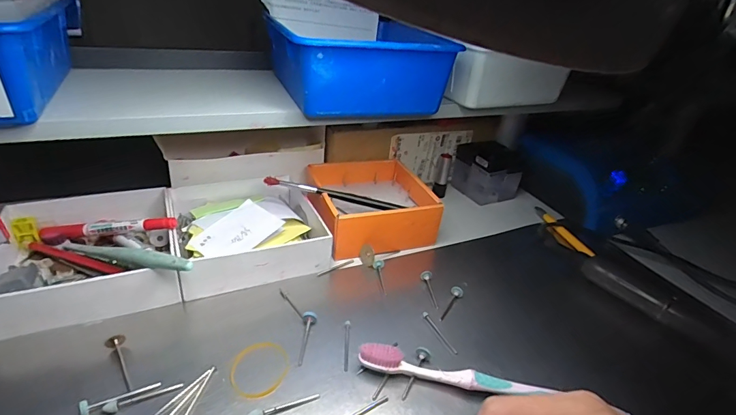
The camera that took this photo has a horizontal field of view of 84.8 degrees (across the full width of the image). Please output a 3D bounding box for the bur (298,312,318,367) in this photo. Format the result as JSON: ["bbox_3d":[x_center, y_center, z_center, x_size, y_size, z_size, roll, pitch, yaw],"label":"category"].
[{"bbox_3d":[-0.048,0.101,0.309,0.012,0.010,0.044,8,43,1],"label":"bur"}]

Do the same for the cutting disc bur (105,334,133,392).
[{"bbox_3d":[-0.167,0.107,0.274,0.012,0.013,0.045,-17,37,-36],"label":"cutting disc bur"}]

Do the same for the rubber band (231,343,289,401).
[{"bbox_3d":[-0.075,0.112,0.283,0.043,0.004,0.042,5,30,-3],"label":"rubber band"}]

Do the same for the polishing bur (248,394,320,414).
[{"bbox_3d":[-0.054,0.127,0.260,0.047,0.005,0.006,-10,34,-28],"label":"polishing bur"}]

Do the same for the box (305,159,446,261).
[{"bbox_3d":[0.000,-0.004,0.456,0.131,0.051,0.132,-1,31,-15],"label":"box"}]

